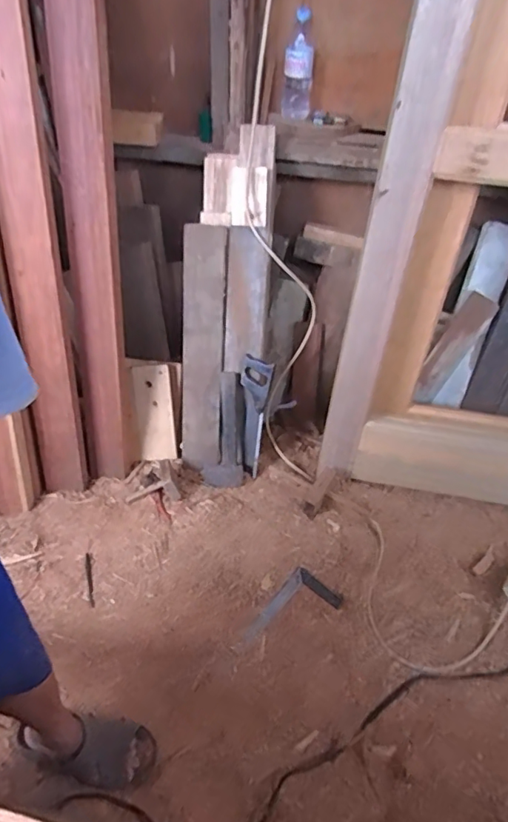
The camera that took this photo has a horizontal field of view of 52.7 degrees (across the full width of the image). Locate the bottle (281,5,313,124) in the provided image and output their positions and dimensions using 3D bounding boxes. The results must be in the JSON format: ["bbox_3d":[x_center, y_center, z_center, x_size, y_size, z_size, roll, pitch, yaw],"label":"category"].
[{"bbox_3d":[0.110,-0.852,1.307,0.077,0.259,0.057,7,45,3],"label":"bottle"}]

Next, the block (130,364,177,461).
[{"bbox_3d":[-0.294,0.007,1.489,0.117,0.272,0.016,-3,7,12],"label":"block"}]

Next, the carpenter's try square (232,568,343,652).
[{"bbox_3d":[0.083,0.493,1.205,0.128,0.007,0.254,33,52,26],"label":"carpenter's try square"}]

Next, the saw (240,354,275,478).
[{"bbox_3d":[-0.001,0.016,1.437,0.081,0.333,0.030,5,12,1],"label":"saw"}]

